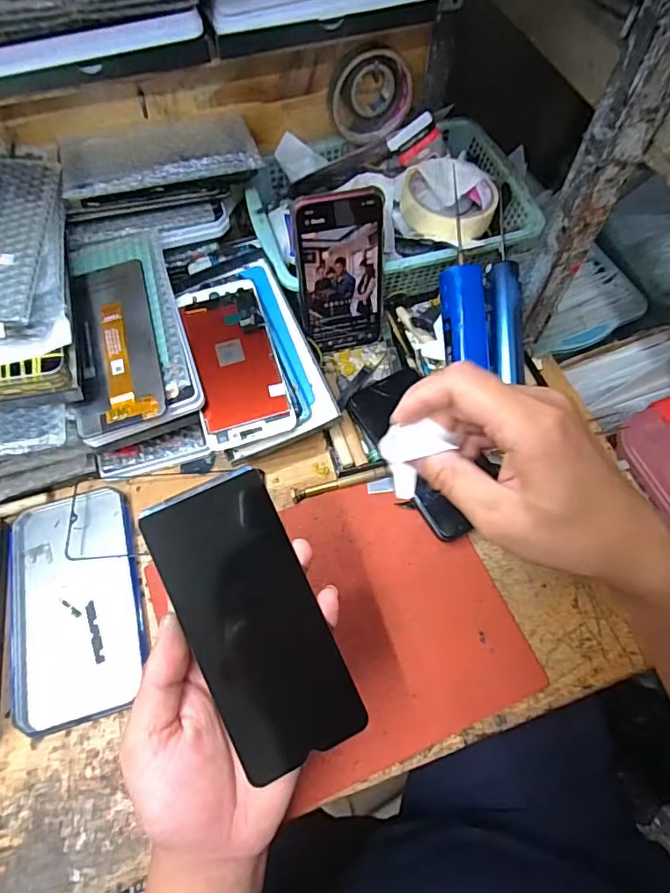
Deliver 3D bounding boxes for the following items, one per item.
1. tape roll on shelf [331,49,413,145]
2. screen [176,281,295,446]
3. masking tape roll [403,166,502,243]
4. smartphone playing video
[{"bbox_3d":[0.038,-0.350,0.508,0.081,0.081,0.023,-10,64,-5],"label":"tape roll on shelf"},{"bbox_3d":[-0.088,-0.076,0.442,0.074,0.010,0.153,-17,73,-4],"label":"screen"},{"bbox_3d":[0.109,-0.230,0.489,0.092,0.019,0.092,0,64,0],"label":"masking tape roll"},{"bbox_3d":[0.006,-0.151,0.455,0.078,0.150,0.010,-13,48,-6],"label":"smartphone playing video"}]

